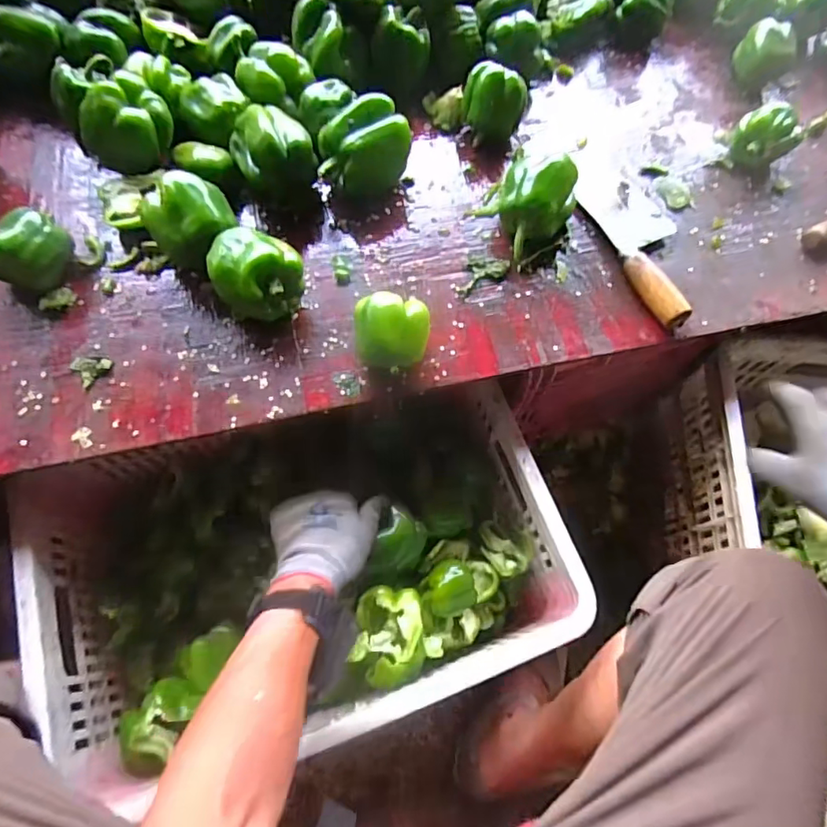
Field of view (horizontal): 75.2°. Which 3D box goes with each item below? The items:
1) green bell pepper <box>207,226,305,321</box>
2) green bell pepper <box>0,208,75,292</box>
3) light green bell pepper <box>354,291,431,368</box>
[{"bbox_3d":[-0.150,-0.131,0.527,0.083,0.075,0.079,1,68,-3],"label":"green bell pepper"},{"bbox_3d":[-0.383,-0.163,0.535,0.055,0.066,0.075,21,68,5],"label":"green bell pepper"},{"bbox_3d":[-0.021,-0.070,0.506,0.066,0.072,0.056,7,68,0],"label":"light green bell pepper"}]

